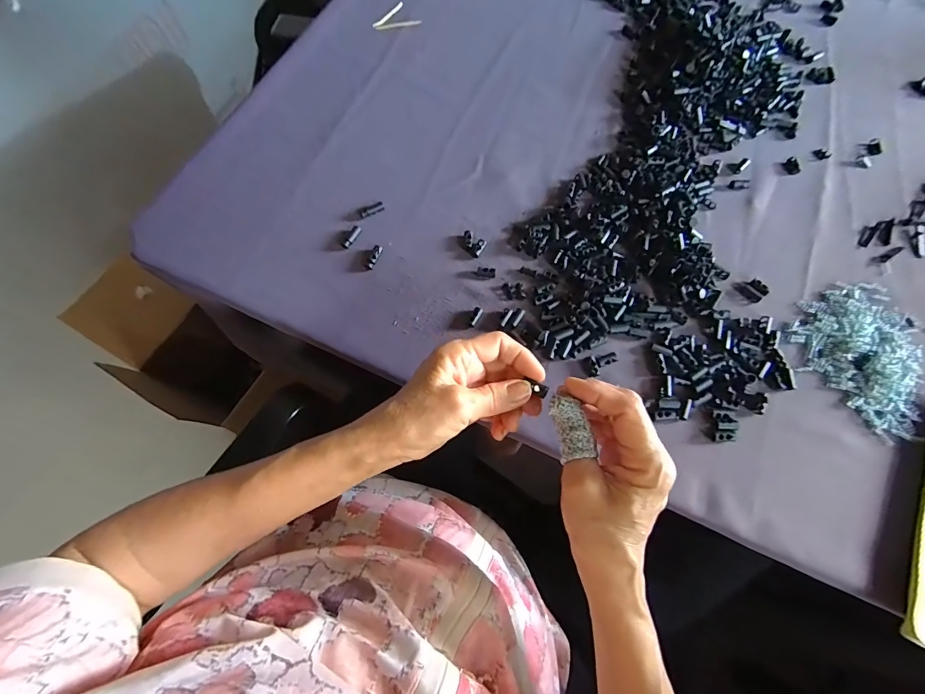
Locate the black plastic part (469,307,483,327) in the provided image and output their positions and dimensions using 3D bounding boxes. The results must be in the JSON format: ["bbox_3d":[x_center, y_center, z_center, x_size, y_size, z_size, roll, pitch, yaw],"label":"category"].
[{"bbox_3d":[0.011,-0.027,0.359,0.008,0.004,0.022,28,71,9],"label":"black plastic part"}]

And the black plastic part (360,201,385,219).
[{"bbox_3d":[-0.090,-0.136,0.395,0.025,0.004,0.010,-33,73,-12],"label":"black plastic part"}]

